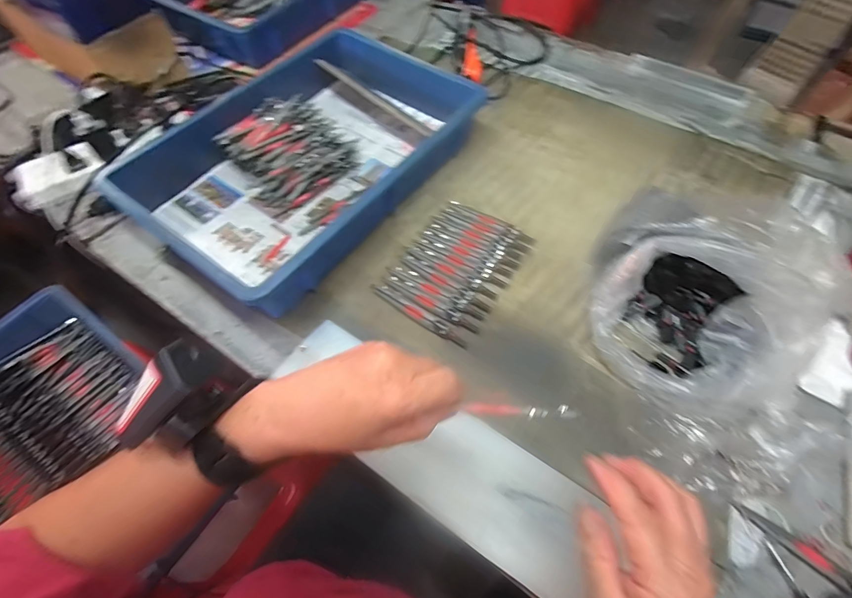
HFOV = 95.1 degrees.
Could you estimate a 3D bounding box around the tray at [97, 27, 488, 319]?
[{"bbox_3d":[-0.143,-0.207,0.540,0.289,0.094,0.449,34,66,18],"label":"tray"}]

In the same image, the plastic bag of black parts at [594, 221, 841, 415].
[{"bbox_3d":[0.285,0.013,0.400,0.209,0.101,0.202,23,63,13],"label":"plastic bag of black parts"}]

